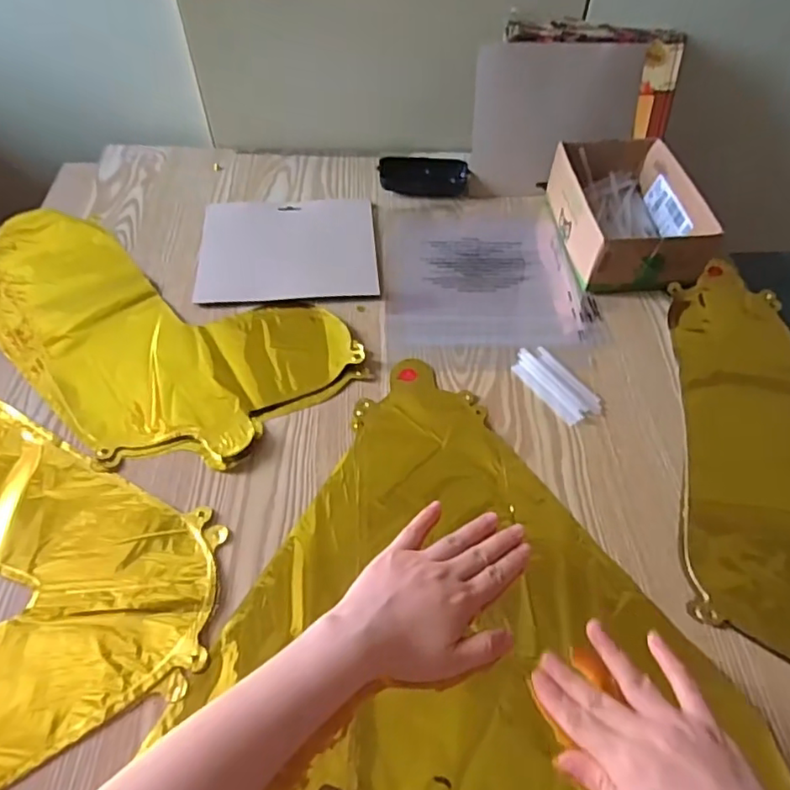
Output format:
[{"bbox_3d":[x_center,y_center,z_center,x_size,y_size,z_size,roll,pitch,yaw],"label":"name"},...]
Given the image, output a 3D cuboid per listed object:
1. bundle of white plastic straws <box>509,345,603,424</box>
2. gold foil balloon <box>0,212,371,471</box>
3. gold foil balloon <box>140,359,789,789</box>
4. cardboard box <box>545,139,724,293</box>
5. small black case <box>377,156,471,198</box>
[{"bbox_3d":[0.148,-0.011,0.533,0.045,0.006,0.087,-27,57,-21],"label":"bundle of white plastic straws"},{"bbox_3d":[-0.255,-0.082,0.579,0.410,0.011,0.232,36,59,24],"label":"gold foil balloon"},{"bbox_3d":[0.058,0.161,0.410,0.357,0.015,0.409,6,52,3],"label":"gold foil balloon"},{"bbox_3d":[0.253,-0.201,0.641,0.132,0.070,0.192,-1,52,-3],"label":"cardboard box"},{"bbox_3d":[0.036,-0.274,0.718,0.106,0.032,0.034,2,51,0],"label":"small black case"}]

